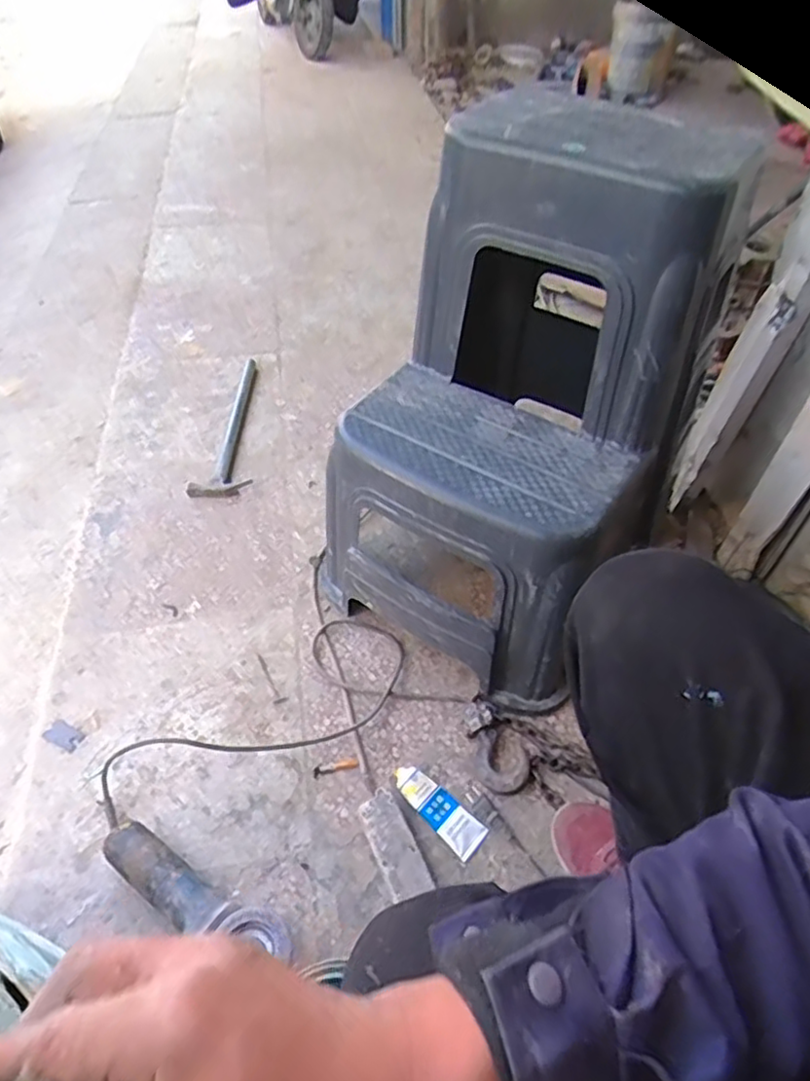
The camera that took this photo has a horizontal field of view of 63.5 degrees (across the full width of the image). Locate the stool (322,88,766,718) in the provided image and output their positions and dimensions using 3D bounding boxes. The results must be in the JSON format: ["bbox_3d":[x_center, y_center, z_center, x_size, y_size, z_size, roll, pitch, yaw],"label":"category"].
[{"bbox_3d":[0.150,-0.177,0.922,0.404,0.624,0.477,27,53,24],"label":"stool"}]

